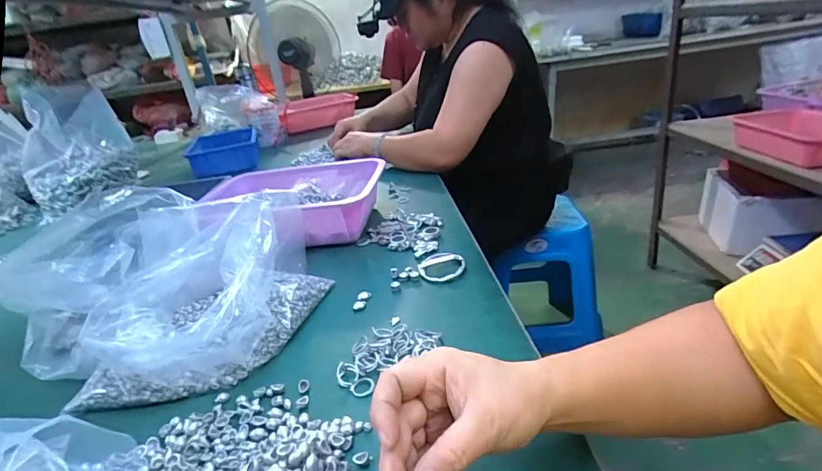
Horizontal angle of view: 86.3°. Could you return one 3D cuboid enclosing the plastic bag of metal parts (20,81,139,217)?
[{"bbox_3d":[-0.762,-0.207,1.003,0.233,0.214,0.185,-23,29,-28],"label":"plastic bag of metal parts"}]

